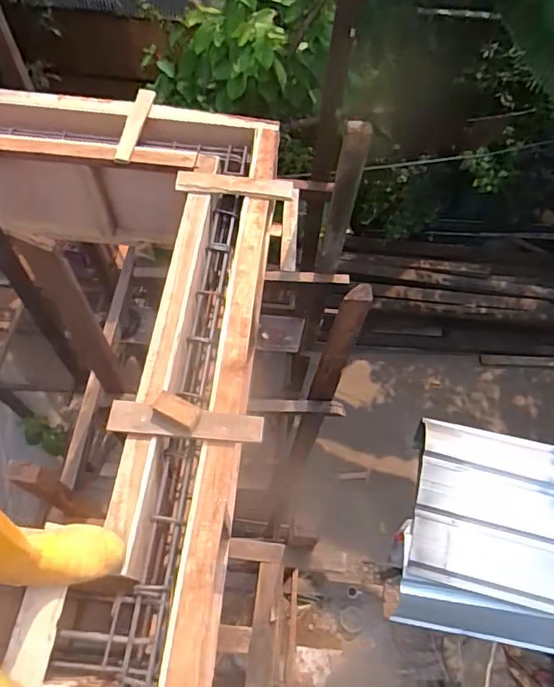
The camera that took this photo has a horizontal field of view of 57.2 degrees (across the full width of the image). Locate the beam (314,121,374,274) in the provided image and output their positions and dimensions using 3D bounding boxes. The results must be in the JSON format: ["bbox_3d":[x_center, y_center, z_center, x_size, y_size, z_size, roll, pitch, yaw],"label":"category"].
[{"bbox_3d":[0.201,-0.421,1.644,0.087,0.632,0.078,13,61,4],"label":"beam"}]

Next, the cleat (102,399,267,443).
[{"bbox_3d":[-0.210,0.183,1.168,0.351,0.028,0.068,6,61,0],"label":"cleat"}]

